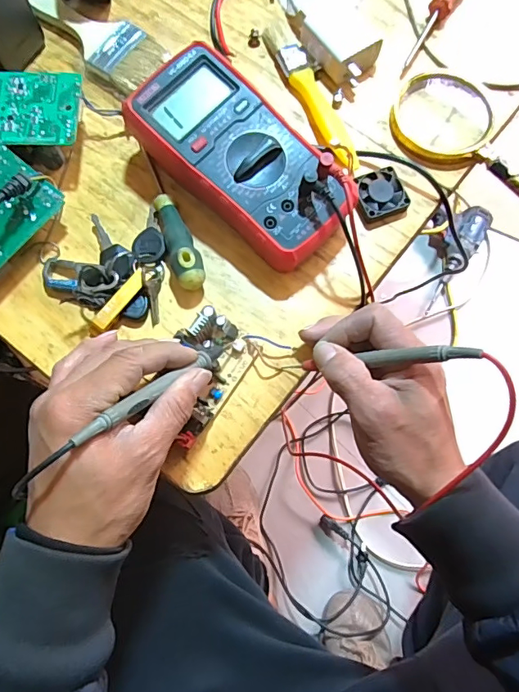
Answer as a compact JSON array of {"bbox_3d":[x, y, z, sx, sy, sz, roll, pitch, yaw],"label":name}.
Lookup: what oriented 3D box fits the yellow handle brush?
[{"bbox_3d":[0.047,-0.230,0.418,0.029,0.019,0.169,-22,77,-7],"label":"yellow handle brush"}]

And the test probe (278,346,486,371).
[{"bbox_3d":[0.072,0.010,0.312,0.011,0.145,0.010,20,71,-40],"label":"test probe"}]

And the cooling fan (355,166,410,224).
[{"bbox_3d":[0.102,-0.128,0.397,0.040,0.009,0.042,-17,77,-5],"label":"cooling fan"}]

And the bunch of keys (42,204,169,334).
[{"bbox_3d":[-0.122,-0.062,0.366,0.093,0.030,0.095,-6,76,-3],"label":"bunch of keys"}]

